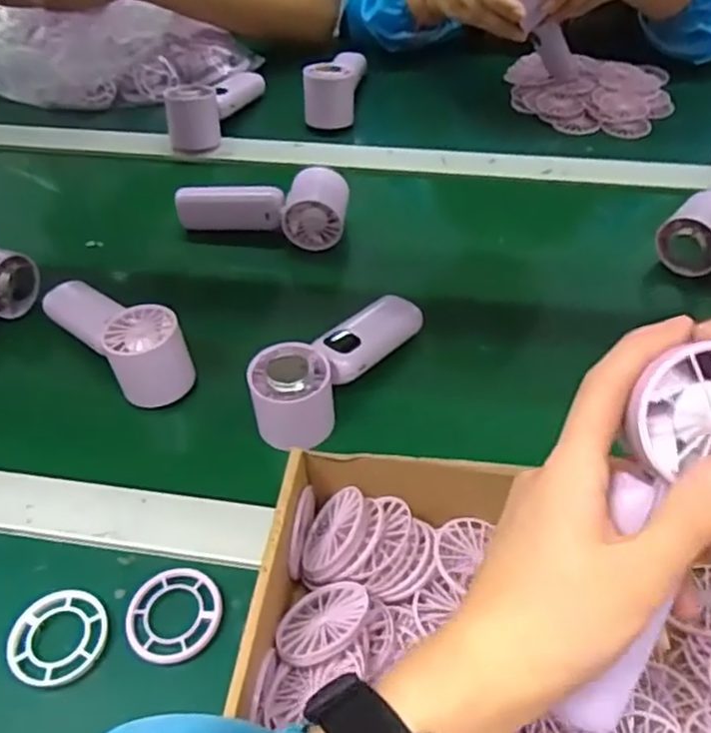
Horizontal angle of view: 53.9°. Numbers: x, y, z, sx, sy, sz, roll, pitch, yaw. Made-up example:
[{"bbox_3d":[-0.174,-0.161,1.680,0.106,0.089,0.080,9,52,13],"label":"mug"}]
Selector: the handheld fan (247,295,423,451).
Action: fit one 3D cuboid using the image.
[{"bbox_3d":[-0.010,-0.008,0.503,0.152,0.048,0.049,-37,55,-25],"label":"handheld fan"}]

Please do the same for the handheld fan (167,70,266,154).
[{"bbox_3d":[-0.154,-0.302,0.773,0.052,0.049,0.147,13,51,16],"label":"handheld fan"}]

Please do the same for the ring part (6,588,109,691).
[{"bbox_3d":[-0.166,0.151,0.392,0.052,0.009,0.052,-3,48,3],"label":"ring part"}]

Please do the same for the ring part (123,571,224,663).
[{"bbox_3d":[-0.103,0.142,0.400,0.053,0.010,0.052,-3,48,3],"label":"ring part"}]

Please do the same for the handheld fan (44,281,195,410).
[{"bbox_3d":[-0.195,-0.038,0.547,0.053,0.058,0.170,-37,55,-25],"label":"handheld fan"}]

